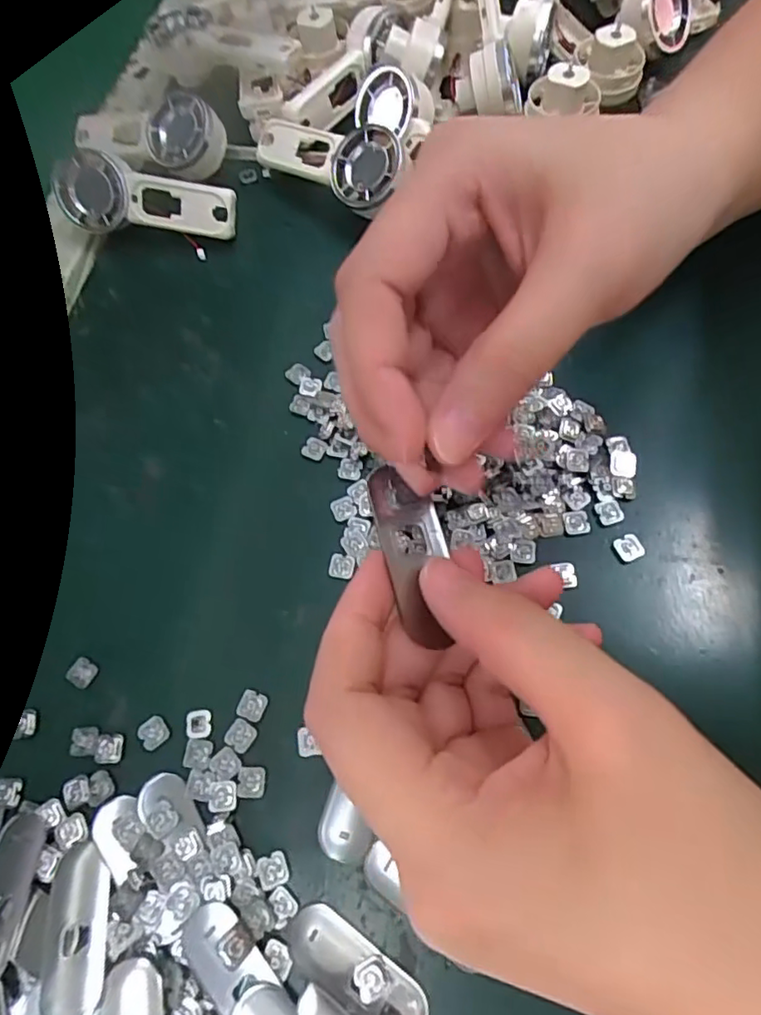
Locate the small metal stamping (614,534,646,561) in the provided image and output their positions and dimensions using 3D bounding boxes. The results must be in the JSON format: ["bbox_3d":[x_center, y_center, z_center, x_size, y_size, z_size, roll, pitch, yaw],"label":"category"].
[{"bbox_3d":[0.101,0.016,0.240,0.010,0.004,0.010,-20,67,-5],"label":"small metal stamping"}]

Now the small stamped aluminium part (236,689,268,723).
[{"bbox_3d":[-0.049,0.075,0.225,0.010,0.004,0.010,18,69,11],"label":"small stamped aluminium part"}]

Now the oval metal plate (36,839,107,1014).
[{"bbox_3d":[-0.102,0.139,0.195,0.021,0.004,0.050,-15,52,-3],"label":"oval metal plate"}]

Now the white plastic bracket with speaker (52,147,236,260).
[{"bbox_3d":[-0.124,-0.162,0.314,0.093,0.036,0.016,12,30,-3],"label":"white plastic bracket with speaker"}]

